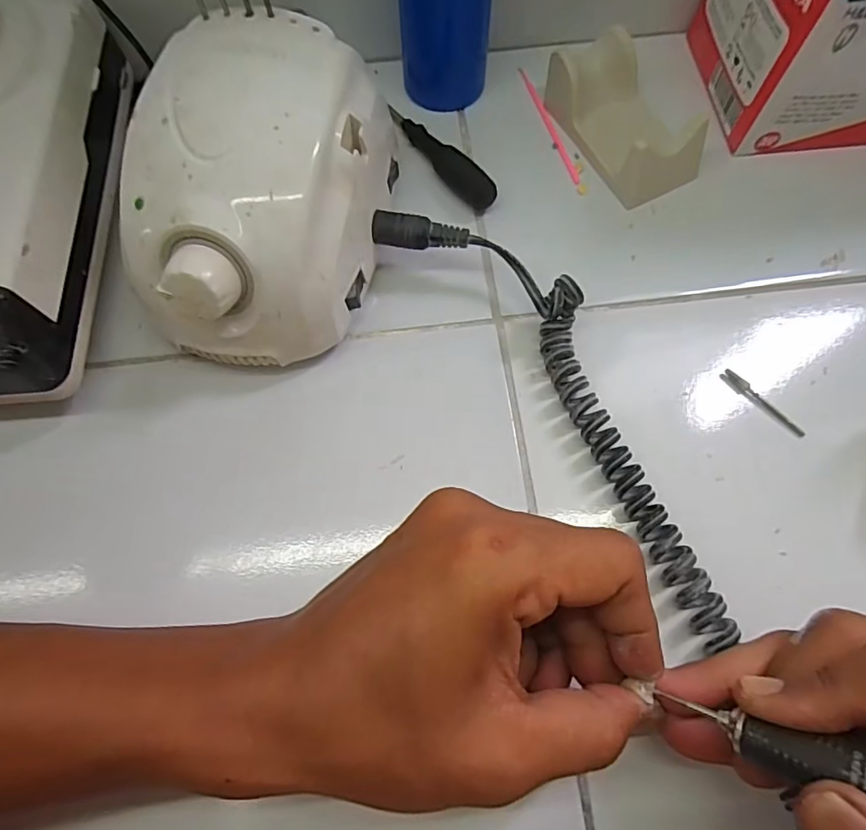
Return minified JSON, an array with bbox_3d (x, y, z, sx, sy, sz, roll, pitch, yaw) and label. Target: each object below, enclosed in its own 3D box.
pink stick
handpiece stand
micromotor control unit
[{"bbox_3d":[0.068,-0.173,0.315,0.006,0.005,0.091,-17,70,-4],"label":"pink stick"},{"bbox_3d":[0.106,-0.164,0.295,0.049,0.035,0.090,-24,71,-7],"label":"handpiece stand"},{"bbox_3d":[-0.074,-0.096,0.248,0.099,0.085,0.133,9,70,5],"label":"micromotor control unit"}]

